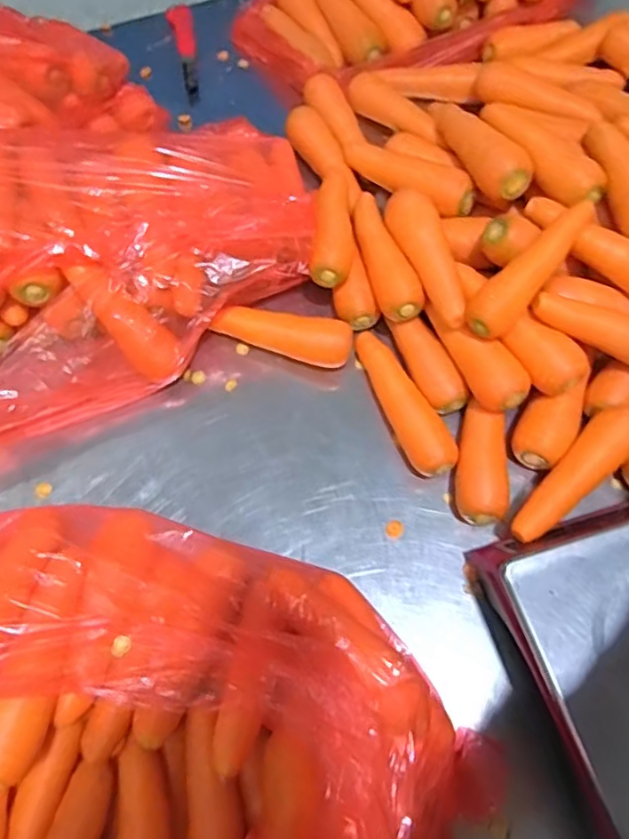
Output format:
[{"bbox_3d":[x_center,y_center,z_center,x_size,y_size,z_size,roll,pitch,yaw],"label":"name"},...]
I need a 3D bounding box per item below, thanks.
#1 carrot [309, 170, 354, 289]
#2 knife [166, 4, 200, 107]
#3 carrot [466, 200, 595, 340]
[{"bbox_3d":[0.026,-0.234,0.701,0.047,0.038,0.178,4,66,2],"label":"carrot"},{"bbox_3d":[-0.201,-0.581,0.929,0.035,0.019,0.227,-11,66,-4],"label":"knife"},{"bbox_3d":[0.221,-0.155,0.614,0.048,0.042,0.186,37,71,16],"label":"carrot"}]

